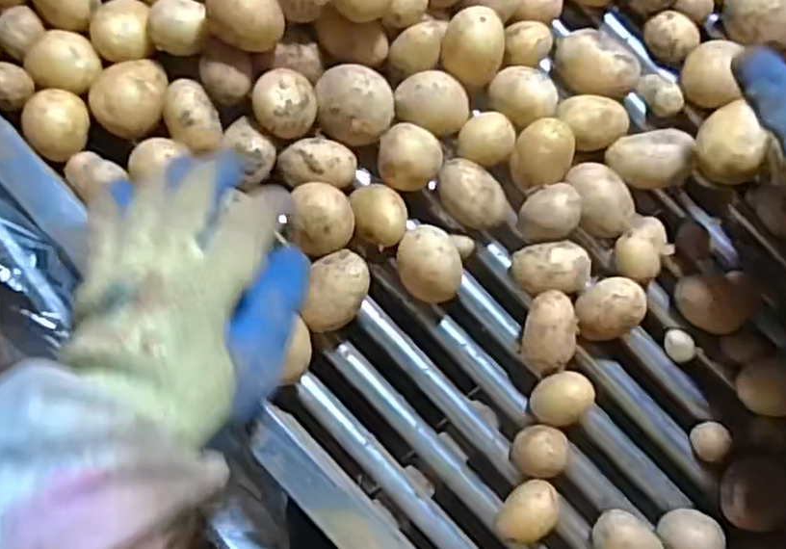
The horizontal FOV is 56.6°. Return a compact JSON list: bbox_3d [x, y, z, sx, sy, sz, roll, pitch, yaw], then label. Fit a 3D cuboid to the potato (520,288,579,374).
[{"bbox_3d":[0.103,0.038,0.484,0.033,0.039,0.052,11,83,-5],"label":"potato"}]

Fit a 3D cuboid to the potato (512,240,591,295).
[{"bbox_3d":[0.106,-0.004,0.496,0.049,0.033,0.034,-3,85,-7],"label":"potato"}]

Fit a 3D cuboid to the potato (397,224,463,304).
[{"bbox_3d":[0.023,-0.007,0.481,0.041,0.044,0.047,9,83,-6],"label":"potato"}]

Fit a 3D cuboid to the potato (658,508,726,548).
[{"bbox_3d":[0.186,0.169,0.475,0.038,0.040,0.036,1,84,-6],"label":"potato"}]

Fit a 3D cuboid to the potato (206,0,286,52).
[{"bbox_3d":[-0.091,-0.159,0.455,0.045,0.036,0.037,-8,85,-7],"label":"potato"}]

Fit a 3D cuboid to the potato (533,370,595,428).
[{"bbox_3d":[0.110,0.082,0.481,0.031,0.036,0.036,21,82,-4],"label":"potato"}]

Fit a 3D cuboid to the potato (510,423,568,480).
[{"bbox_3d":[0.094,0.114,0.474,0.028,0.033,0.034,17,83,-5],"label":"potato"}]

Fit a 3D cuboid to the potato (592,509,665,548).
[{"bbox_3d":[0.152,0.175,0.475,0.050,0.030,0.034,42,81,-1],"label":"potato"}]

